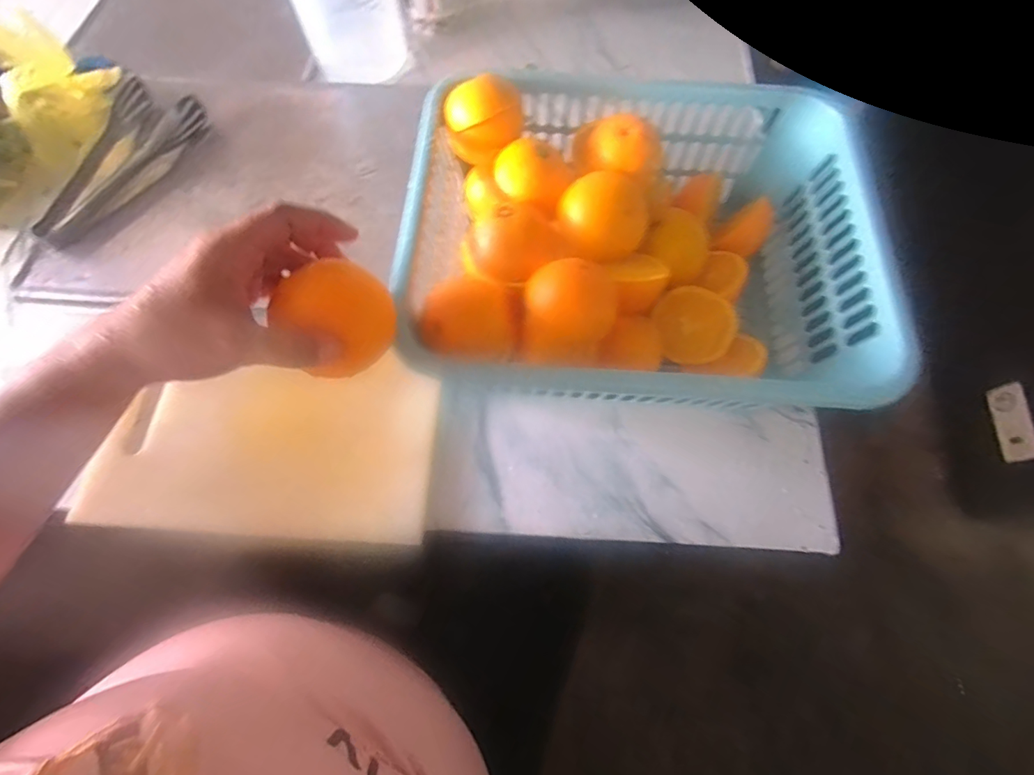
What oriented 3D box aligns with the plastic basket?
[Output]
[{"bbox_3d":[0.101,-0.126,0.421,0.374,0.138,0.290,5,69,0],"label":"plastic basket"}]

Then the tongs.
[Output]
[{"bbox_3d":[-0.456,-0.252,0.509,0.088,0.042,0.220,26,70,8],"label":"tongs"}]

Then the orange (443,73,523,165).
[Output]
[{"bbox_3d":[-0.031,-0.240,0.416,0.065,0.068,0.066,32,71,10],"label":"orange"}]

